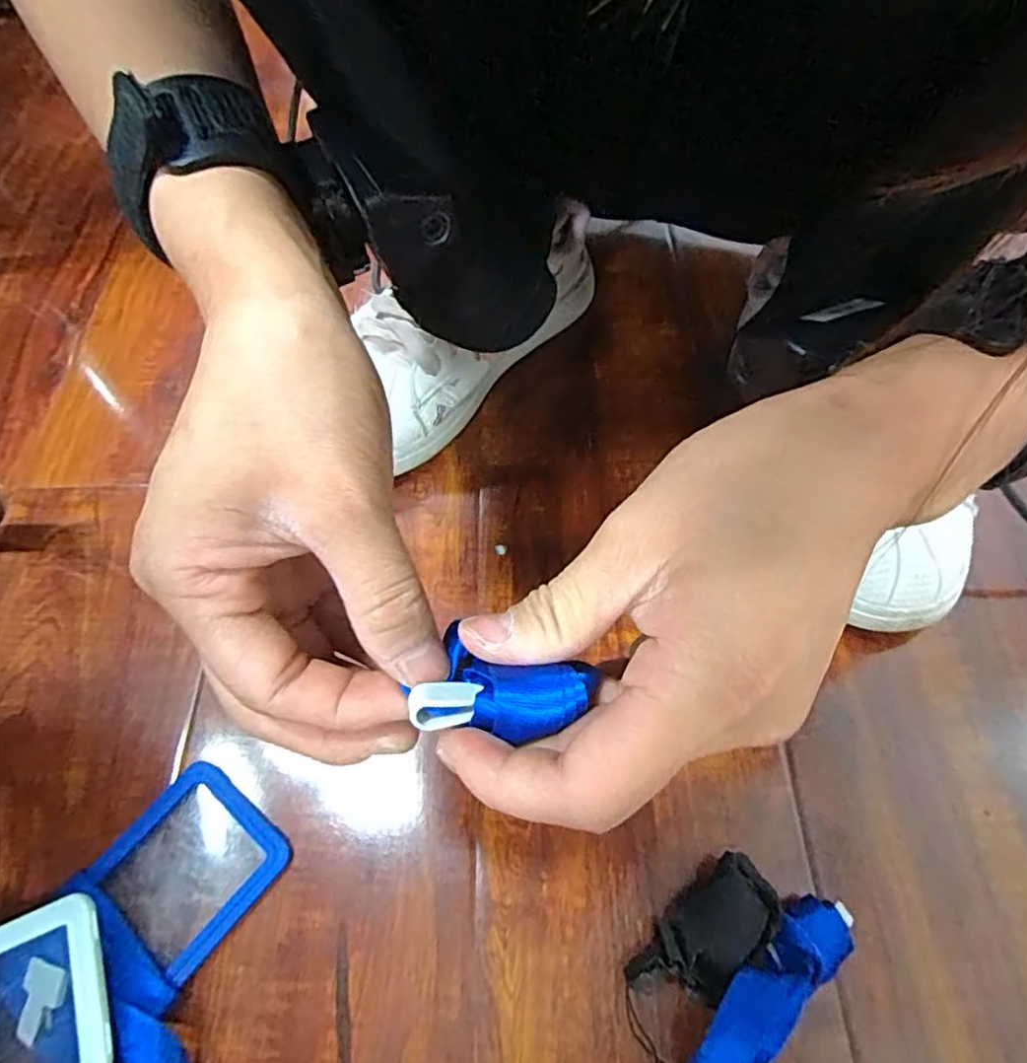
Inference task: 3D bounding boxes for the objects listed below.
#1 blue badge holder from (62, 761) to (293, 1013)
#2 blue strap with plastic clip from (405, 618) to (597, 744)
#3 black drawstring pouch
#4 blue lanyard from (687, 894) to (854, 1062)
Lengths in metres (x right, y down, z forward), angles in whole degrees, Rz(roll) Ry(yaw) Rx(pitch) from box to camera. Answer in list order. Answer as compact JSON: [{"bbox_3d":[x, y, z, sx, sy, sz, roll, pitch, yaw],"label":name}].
[{"bbox_3d":[-0.152,0.156,0.286,0.071,0.008,0.081,34,68,20],"label":"blue badge holder"},{"bbox_3d":[-0.004,0.040,0.157,0.042,0.019,0.026,16,63,12],"label":"blue strap with plastic clip"},{"bbox_3d":[0.078,0.164,0.256,0.065,0.027,0.032,-39,65,-17],"label":"black drawstring pouch"},{"bbox_3d":[0.096,0.180,0.243,0.094,0.034,0.026,-40,66,-18],"label":"blue lanyard"}]

